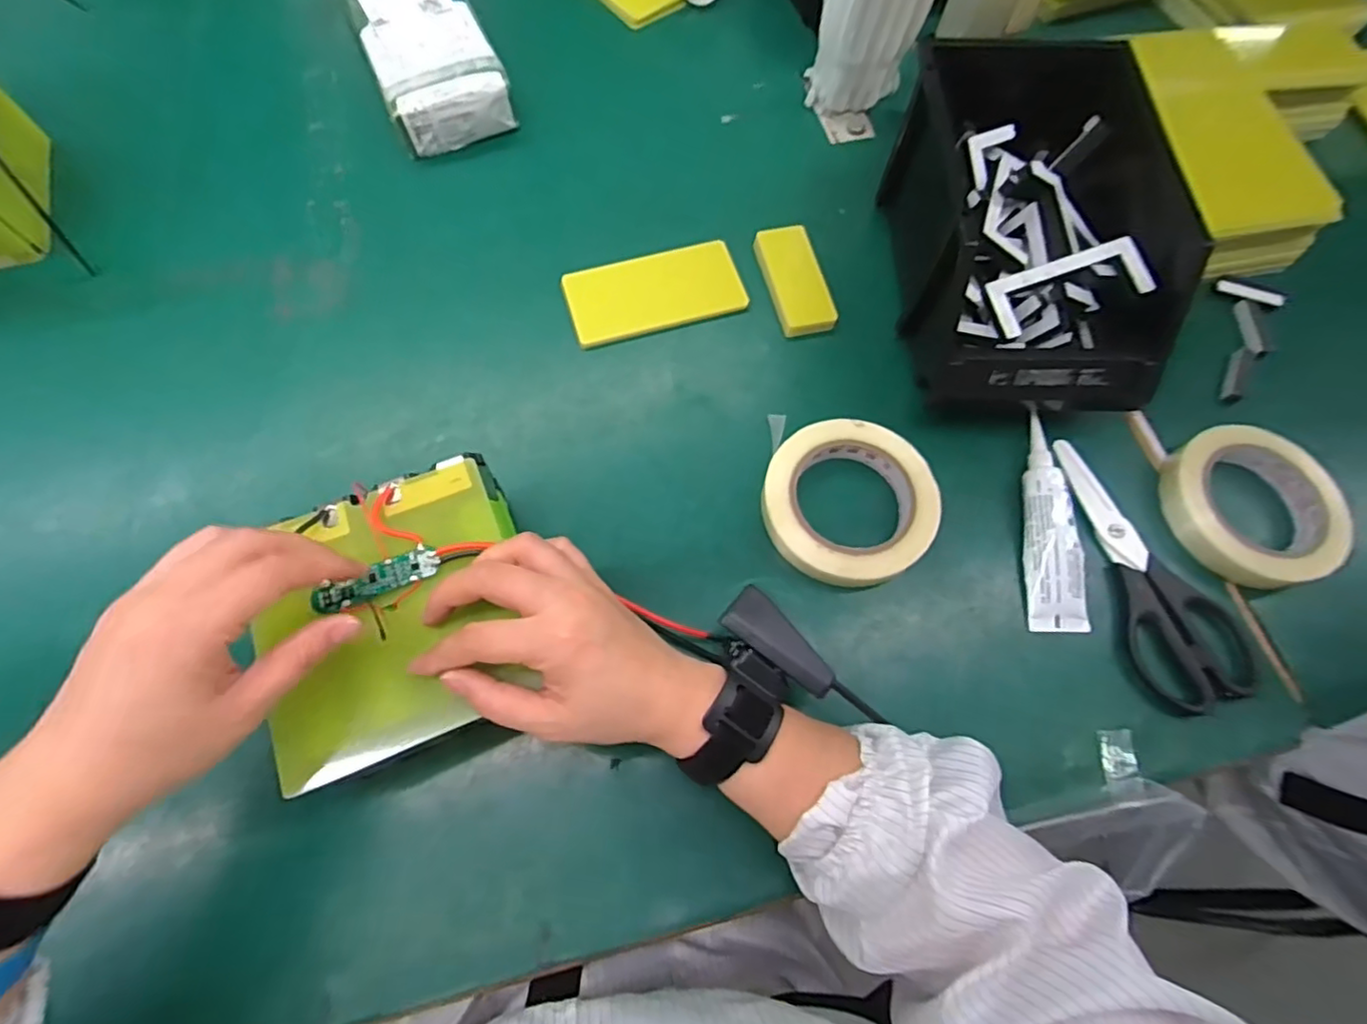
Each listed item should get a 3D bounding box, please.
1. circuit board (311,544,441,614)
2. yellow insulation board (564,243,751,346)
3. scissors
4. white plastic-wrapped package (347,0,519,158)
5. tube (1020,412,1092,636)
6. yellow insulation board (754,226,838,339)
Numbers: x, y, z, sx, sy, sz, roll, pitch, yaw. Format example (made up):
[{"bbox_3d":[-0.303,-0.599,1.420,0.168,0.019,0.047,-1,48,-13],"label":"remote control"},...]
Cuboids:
[{"bbox_3d":[-0.164,0.036,0.335,0.065,0.004,0.016,-22,71,-11],"label":"circuit board"},{"bbox_3d":[-0.023,-0.174,0.500,0.135,0.013,0.068,-16,70,-8],"label":"yellow insulation board"},{"bbox_3d":[0.322,0.034,0.425,0.076,0.024,0.189,-4,68,-4],"label":"scissors"},{"bbox_3d":[-0.249,-0.450,0.580,0.107,0.050,0.274,-22,71,-11],"label":"white plastic-wrapped package"},{"bbox_3d":[0.247,0.004,0.422,0.035,0.022,0.149,3,68,-1],"label":"tube"},{"bbox_3d":[0.089,-0.189,0.504,0.044,0.014,0.100,-9,69,-6],"label":"yellow insulation board"}]

